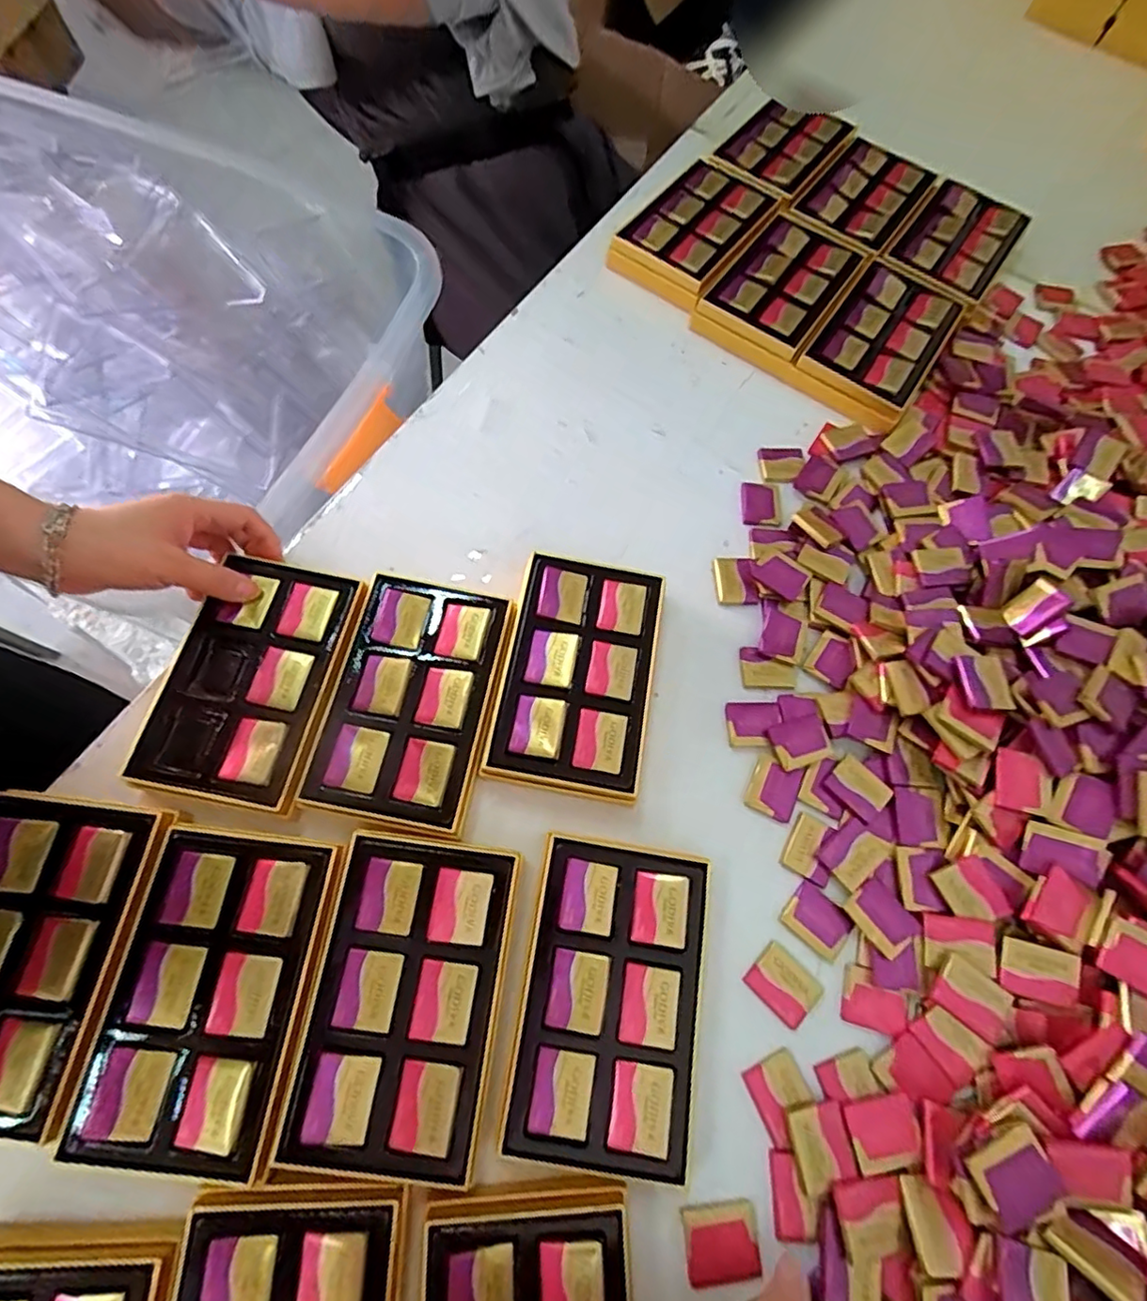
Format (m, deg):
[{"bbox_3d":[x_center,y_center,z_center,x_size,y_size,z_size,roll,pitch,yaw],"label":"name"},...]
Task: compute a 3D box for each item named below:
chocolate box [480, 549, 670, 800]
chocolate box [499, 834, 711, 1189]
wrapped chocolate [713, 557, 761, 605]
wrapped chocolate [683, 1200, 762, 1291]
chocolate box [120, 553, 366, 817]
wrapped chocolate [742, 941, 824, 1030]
[{"bbox_3d":[0.002,0.017,0.422,0.103,0.035,0.166,11,68,-1],"label":"chocolate box"},{"bbox_3d":[0.020,0.198,0.352,0.100,0.033,0.166,11,68,0],"label":"chocolate box"},{"bbox_3d":[0.127,-0.056,0.473,0.030,0.009,0.040,-3,69,-6],"label":"wrapped chocolate"},{"bbox_3d":[0.079,0.317,0.321,0.040,0.004,0.033,-1,68,-5],"label":"wrapped chocolate"},{"bbox_3d":[-0.214,0.017,0.400,0.105,0.019,0.160,9,63,2],"label":"chocolate box"},{"bbox_3d":[0.129,0.205,0.371,0.040,0.004,0.032,43,71,12],"label":"wrapped chocolate"}]

